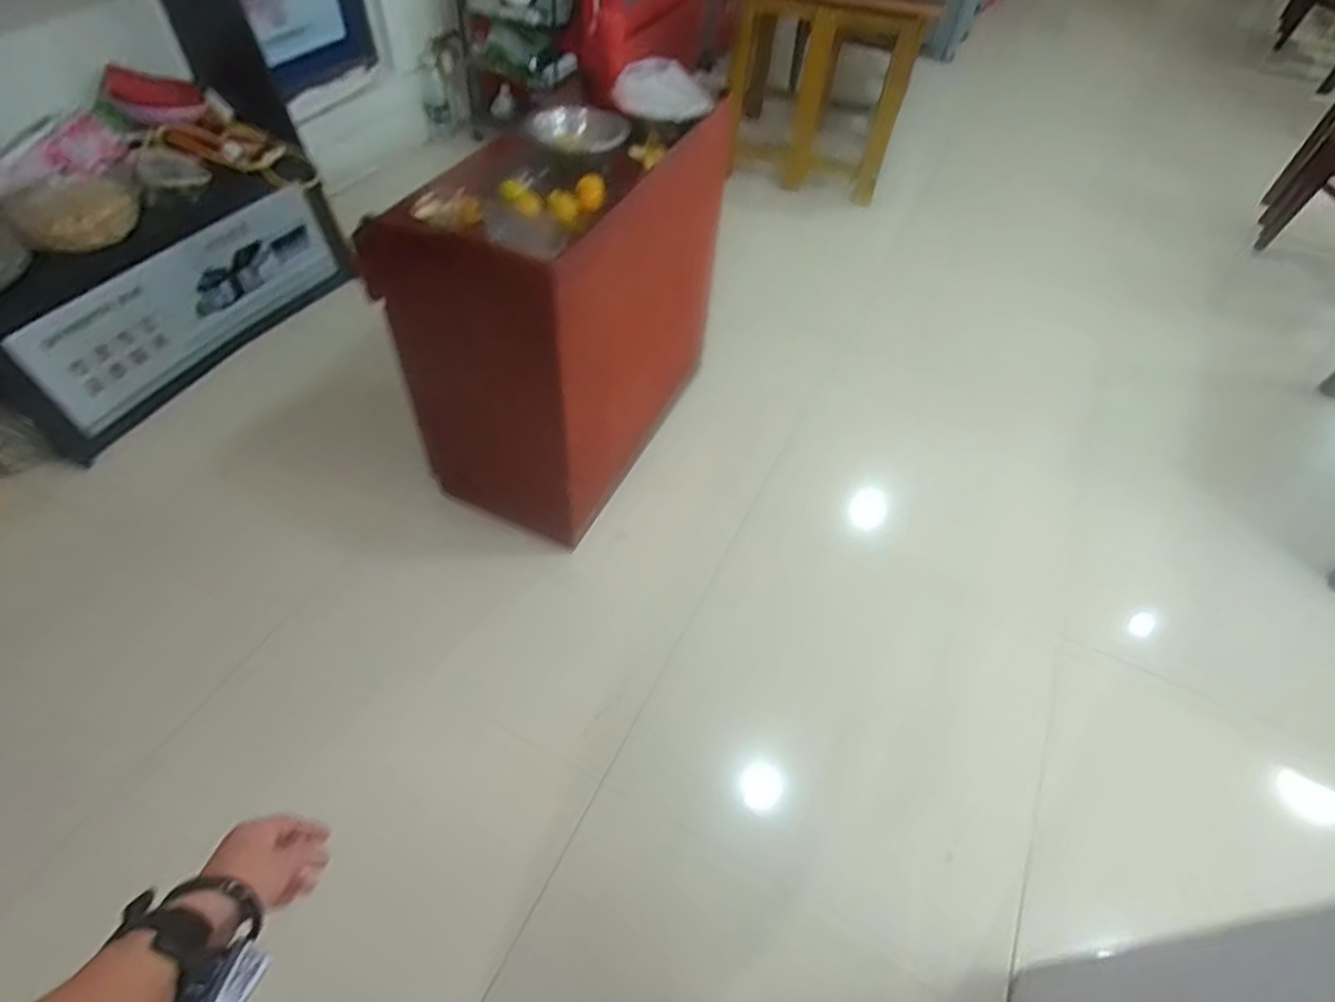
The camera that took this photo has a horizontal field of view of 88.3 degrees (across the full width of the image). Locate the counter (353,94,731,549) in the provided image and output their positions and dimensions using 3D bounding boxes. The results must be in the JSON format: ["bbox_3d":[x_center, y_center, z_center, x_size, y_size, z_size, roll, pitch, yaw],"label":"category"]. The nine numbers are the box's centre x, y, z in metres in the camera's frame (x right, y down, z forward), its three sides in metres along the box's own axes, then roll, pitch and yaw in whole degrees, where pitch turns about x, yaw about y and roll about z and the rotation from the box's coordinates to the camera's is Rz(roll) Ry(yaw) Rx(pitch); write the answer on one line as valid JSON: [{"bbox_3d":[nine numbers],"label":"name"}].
[{"bbox_3d":[-0.228,-0.451,1.672,0.429,0.819,0.755,28,54,17],"label":"counter"}]

